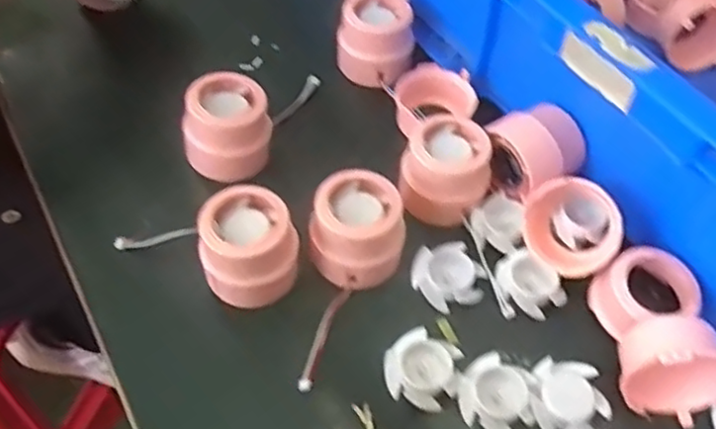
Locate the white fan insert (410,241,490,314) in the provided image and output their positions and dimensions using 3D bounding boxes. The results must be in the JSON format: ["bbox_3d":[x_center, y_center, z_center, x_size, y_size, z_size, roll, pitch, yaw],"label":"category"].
[{"bbox_3d":[0.053,0.036,0.394,0.037,0.014,0.039,1,54,-1],"label":"white fan insert"}]

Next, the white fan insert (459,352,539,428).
[{"bbox_3d":[0.073,0.094,0.352,0.038,0.013,0.037,1,54,-1],"label":"white fan insert"}]

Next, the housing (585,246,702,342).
[{"bbox_3d":[0.160,0.043,0.375,0.048,0.039,0.047,1,54,-1],"label":"housing"}]

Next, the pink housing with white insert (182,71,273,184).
[{"bbox_3d":[-0.085,-0.057,0.433,0.053,0.048,0.050,-14,55,-11],"label":"pink housing with white insert"}]

